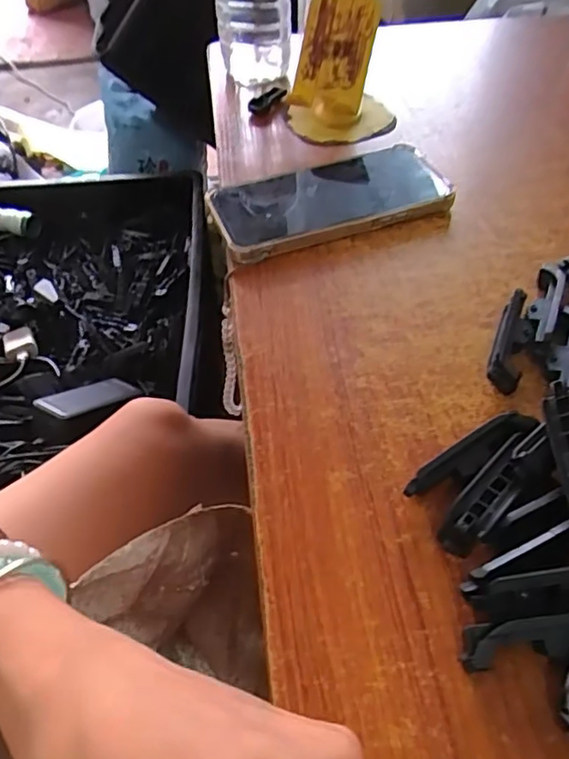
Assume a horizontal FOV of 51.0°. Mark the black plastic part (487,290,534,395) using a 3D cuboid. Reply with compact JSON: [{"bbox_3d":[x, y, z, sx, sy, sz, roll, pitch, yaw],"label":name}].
[{"bbox_3d":[0.130,-0.022,0.340,0.018,0.016,0.073,18,53,17],"label":"black plastic part"}]

